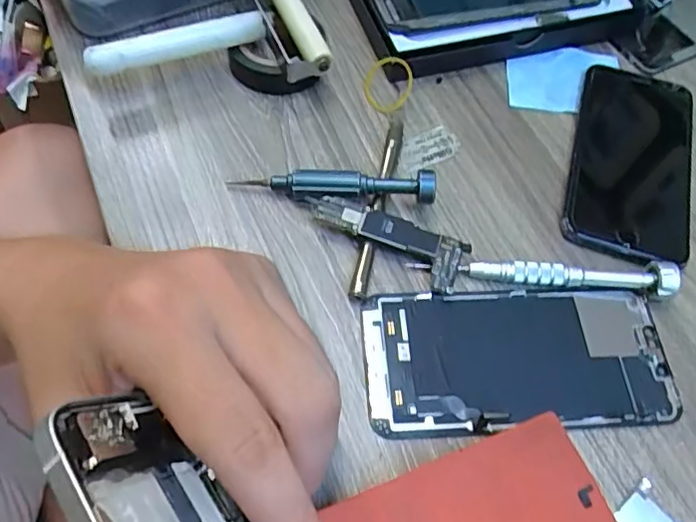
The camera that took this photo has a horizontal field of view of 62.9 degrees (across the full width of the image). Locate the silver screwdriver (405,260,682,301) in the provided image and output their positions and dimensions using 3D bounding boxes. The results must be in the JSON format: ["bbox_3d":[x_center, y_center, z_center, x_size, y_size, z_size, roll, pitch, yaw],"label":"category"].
[{"bbox_3d":[0.096,0.005,0.279,0.127,0.014,0.013,8,60,0],"label":"silver screwdriver"}]

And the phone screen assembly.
[{"bbox_3d":[0.079,0.045,0.263,0.141,0.011,0.066,-1,61,-5],"label":"phone screen assembly"}]

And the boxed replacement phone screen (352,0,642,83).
[{"bbox_3d":[0.096,-0.170,0.370,0.187,0.033,0.096,-16,58,-12],"label":"boxed replacement phone screen"}]

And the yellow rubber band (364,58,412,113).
[{"bbox_3d":[0.022,-0.102,0.328,0.027,0.008,0.031,22,99,20],"label":"yellow rubber band"}]

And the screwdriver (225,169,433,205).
[{"bbox_3d":[-0.008,-0.038,0.289,0.103,0.021,0.012,7,60,-1],"label":"screwdriver"}]

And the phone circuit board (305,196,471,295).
[{"bbox_3d":[0.017,-0.010,0.277,0.080,0.008,0.028,20,67,5],"label":"phone circuit board"}]

